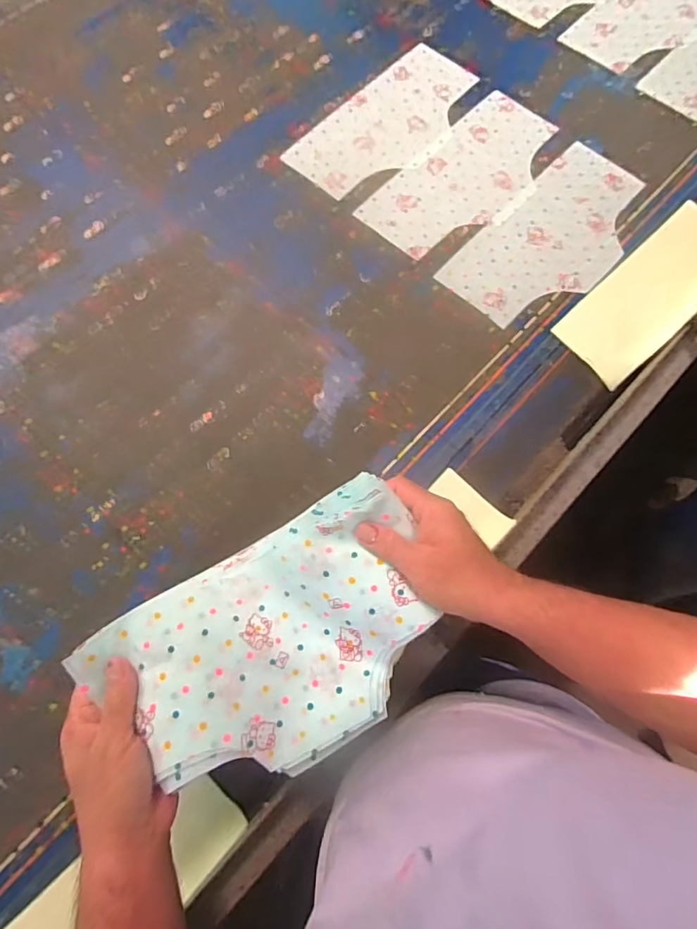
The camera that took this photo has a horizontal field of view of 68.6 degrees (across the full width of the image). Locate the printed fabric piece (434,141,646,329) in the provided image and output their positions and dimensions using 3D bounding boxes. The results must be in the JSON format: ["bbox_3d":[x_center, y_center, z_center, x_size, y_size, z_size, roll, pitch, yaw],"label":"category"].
[{"bbox_3d":[0.284,-0.312,0.705,0.159,0.006,0.322,41,77,13],"label":"printed fabric piece"}]

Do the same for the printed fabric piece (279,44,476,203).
[{"bbox_3d":[0.065,-0.520,0.777,0.159,0.005,0.317,41,77,13],"label":"printed fabric piece"}]

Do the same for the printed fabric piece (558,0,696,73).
[{"bbox_3d":[0.499,-0.754,0.843,0.151,0.006,0.310,43,77,13],"label":"printed fabric piece"}]

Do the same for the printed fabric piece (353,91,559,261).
[{"bbox_3d":[0.175,-0.416,0.739,0.161,0.004,0.318,41,77,13],"label":"printed fabric piece"}]

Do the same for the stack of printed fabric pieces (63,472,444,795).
[{"bbox_3d":[-0.062,0.153,0.427,0.286,0.082,0.184,-29,74,-8],"label":"stack of printed fabric pieces"}]

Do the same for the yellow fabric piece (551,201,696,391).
[{"bbox_3d":[0.405,-0.231,0.670,0.280,0.027,0.113,-41,76,-12],"label":"yellow fabric piece"}]

